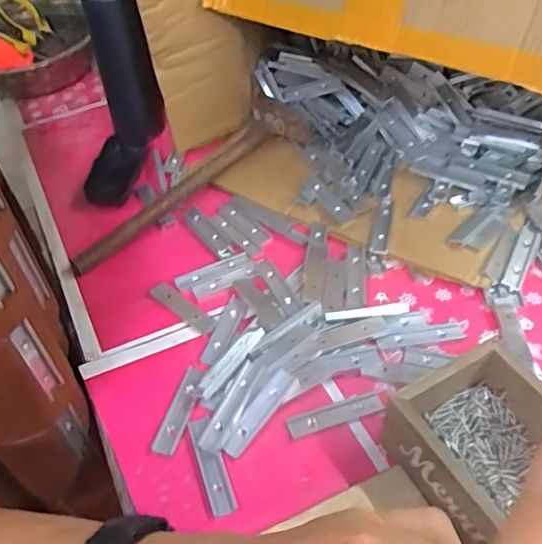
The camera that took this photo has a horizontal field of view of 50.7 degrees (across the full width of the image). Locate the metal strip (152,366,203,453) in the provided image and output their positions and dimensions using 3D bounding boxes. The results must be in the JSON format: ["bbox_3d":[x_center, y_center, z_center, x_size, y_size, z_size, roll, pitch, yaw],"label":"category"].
[{"bbox_3d":[-0.071,0.108,0.460,0.022,0.010,0.080,10,49,15],"label":"metal strip"}]

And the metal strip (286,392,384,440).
[{"bbox_3d":[0.051,0.112,0.453,0.077,0.004,0.019,-16,48,-10],"label":"metal strip"}]

